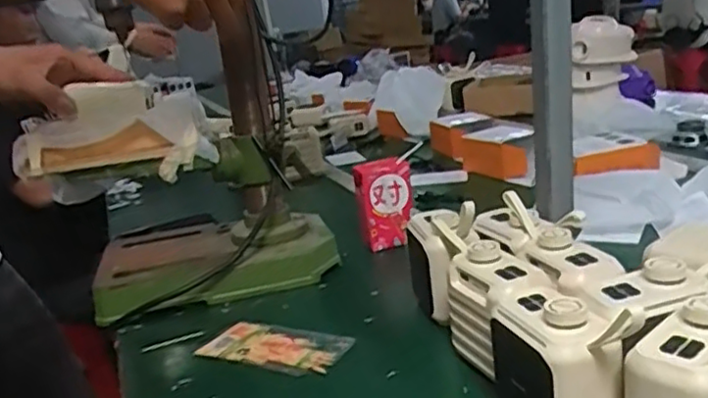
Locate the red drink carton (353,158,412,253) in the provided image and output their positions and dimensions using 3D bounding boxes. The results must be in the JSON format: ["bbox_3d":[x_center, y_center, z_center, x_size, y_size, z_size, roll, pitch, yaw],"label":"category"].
[{"bbox_3d":[0.040,0.009,0.856,0.062,0.114,0.035,-12,16,-11],"label":"red drink carton"}]

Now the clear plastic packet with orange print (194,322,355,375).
[{"bbox_3d":[-0.074,0.139,0.624,0.139,0.012,0.056,1,19,29],"label":"clear plastic packet with orange print"}]

